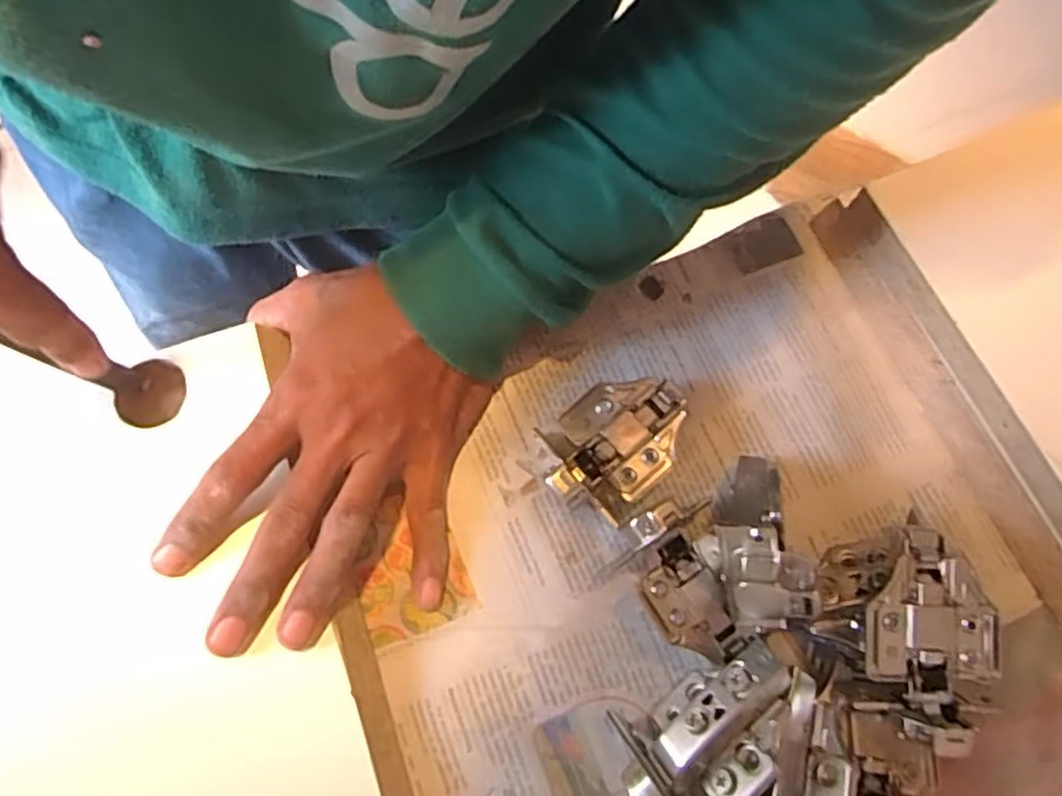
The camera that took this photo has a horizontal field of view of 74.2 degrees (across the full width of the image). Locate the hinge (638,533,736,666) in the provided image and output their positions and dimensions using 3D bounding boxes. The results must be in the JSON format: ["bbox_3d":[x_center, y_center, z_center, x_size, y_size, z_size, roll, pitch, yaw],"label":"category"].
[{"bbox_3d":[0.069,0.092,0.318,0.033,0.026,0.049,-33,77,-11],"label":"hinge"}]

